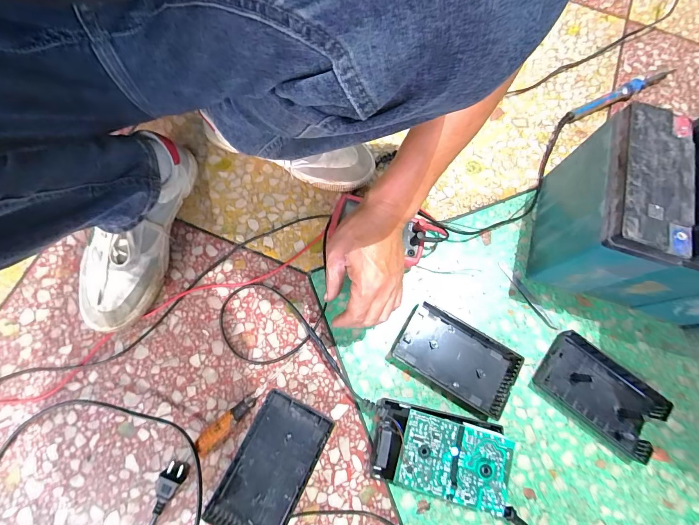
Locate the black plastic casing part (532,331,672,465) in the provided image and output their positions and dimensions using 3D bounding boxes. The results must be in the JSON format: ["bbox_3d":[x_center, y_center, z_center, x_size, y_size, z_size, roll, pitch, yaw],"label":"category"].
[{"bbox_3d":[0.326,0.169,0.425,0.154,0.021,0.088,37,76,8],"label":"black plastic casing part"}]

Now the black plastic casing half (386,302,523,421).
[{"bbox_3d":[0.137,0.127,0.432,0.153,0.020,0.093,30,75,6],"label":"black plastic casing half"}]

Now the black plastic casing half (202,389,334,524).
[{"bbox_3d":[-0.093,0.242,0.384,0.089,0.023,0.153,27,75,5],"label":"black plastic casing half"}]

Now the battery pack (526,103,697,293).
[{"bbox_3d":[0.318,-0.065,0.417,0.077,0.176,0.172,17,74,3],"label":"battery pack"}]

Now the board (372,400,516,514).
[{"bbox_3d":[0.103,0.220,0.383,0.148,0.050,0.089,10,74,1],"label":"board"}]

